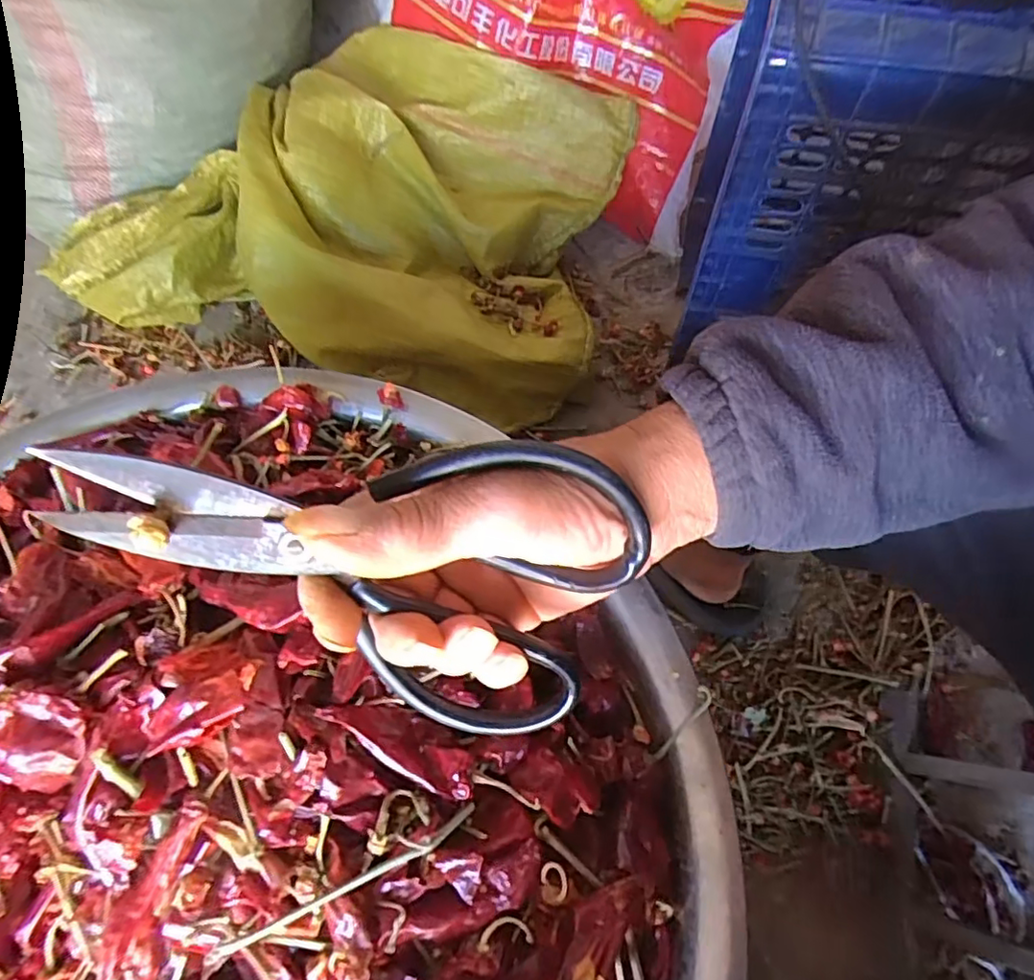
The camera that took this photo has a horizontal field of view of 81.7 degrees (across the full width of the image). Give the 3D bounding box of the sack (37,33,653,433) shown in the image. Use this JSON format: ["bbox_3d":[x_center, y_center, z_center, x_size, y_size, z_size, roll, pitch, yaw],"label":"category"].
[{"bbox_3d":[-0.197,-0.358,0.771,0.633,0.180,0.434,16,72,8],"label":"sack"}]

